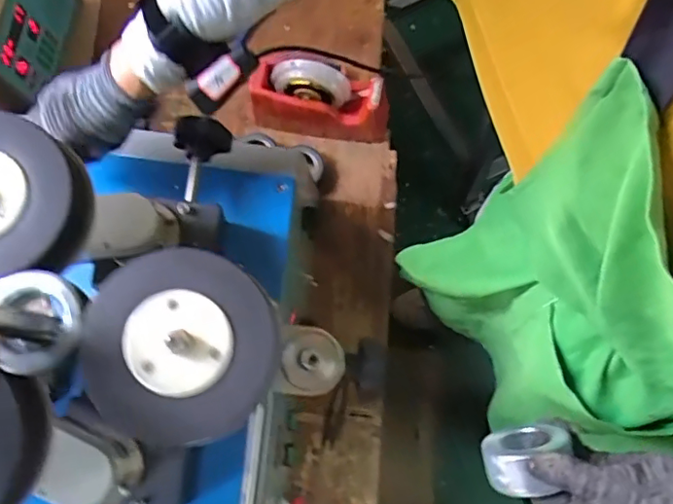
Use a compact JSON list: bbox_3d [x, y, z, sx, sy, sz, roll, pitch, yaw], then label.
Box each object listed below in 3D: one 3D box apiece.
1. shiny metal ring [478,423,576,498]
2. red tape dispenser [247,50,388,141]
[{"bbox_3d":[0.159,0.171,0.469,0.072,0.068,0.033,-19,95,-1],"label":"shiny metal ring"},{"bbox_3d":[-0.024,-0.227,0.837,0.203,0.147,0.065,2,76,2],"label":"red tape dispenser"}]

